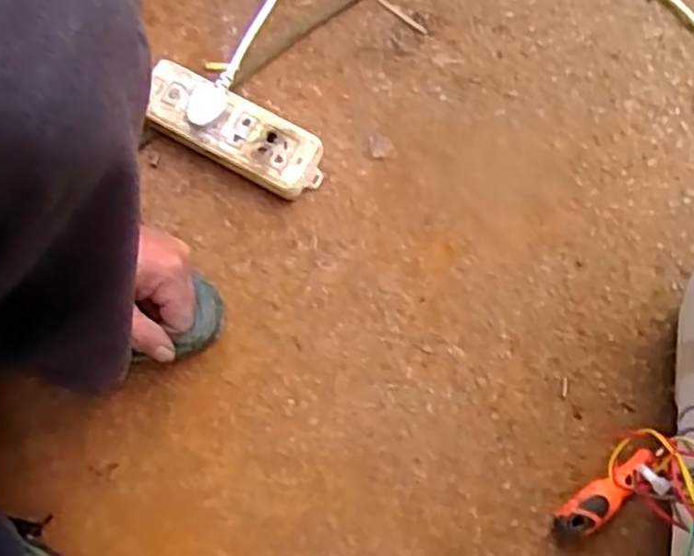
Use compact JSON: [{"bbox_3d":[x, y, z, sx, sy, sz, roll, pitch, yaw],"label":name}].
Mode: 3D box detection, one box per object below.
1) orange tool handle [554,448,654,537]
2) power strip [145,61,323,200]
[{"bbox_3d":[0.204,0.170,0.583,0.089,0.028,0.027,-37,74,-8],"label":"orange tool handle"},{"bbox_3d":[-0.105,-0.136,0.678,0.177,0.041,0.066,25,76,10],"label":"power strip"}]

